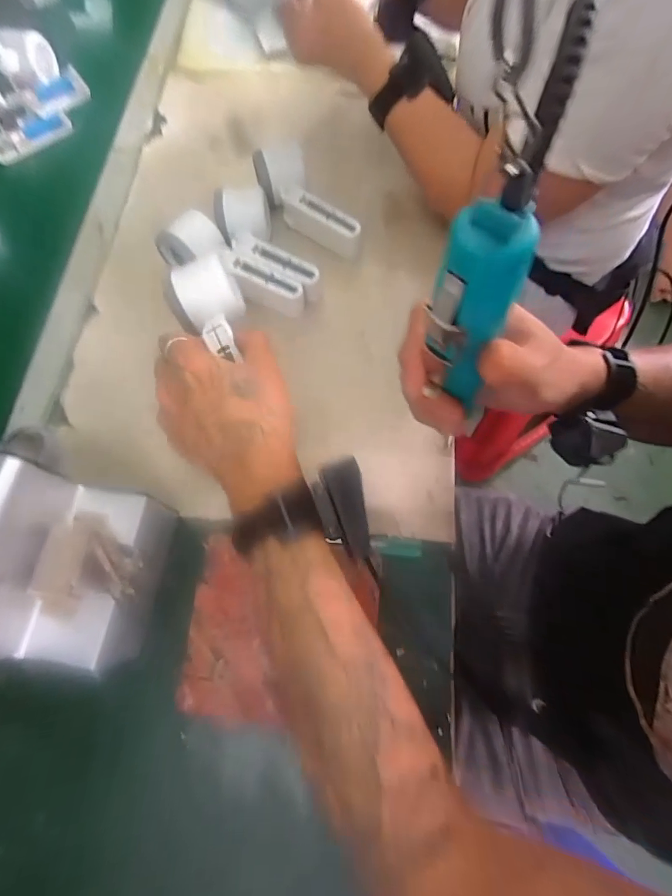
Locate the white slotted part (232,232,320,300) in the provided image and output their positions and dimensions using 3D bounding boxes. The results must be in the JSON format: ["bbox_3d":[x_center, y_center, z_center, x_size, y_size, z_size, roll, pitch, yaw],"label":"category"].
[{"bbox_3d":[-0.063,-0.191,0.471,0.103,0.041,0.027,29,74,11],"label":"white slotted part"}]

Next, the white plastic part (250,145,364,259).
[{"bbox_3d":[-0.030,-0.271,0.497,0.059,0.049,0.168,-29,73,-9],"label":"white plastic part"}]

